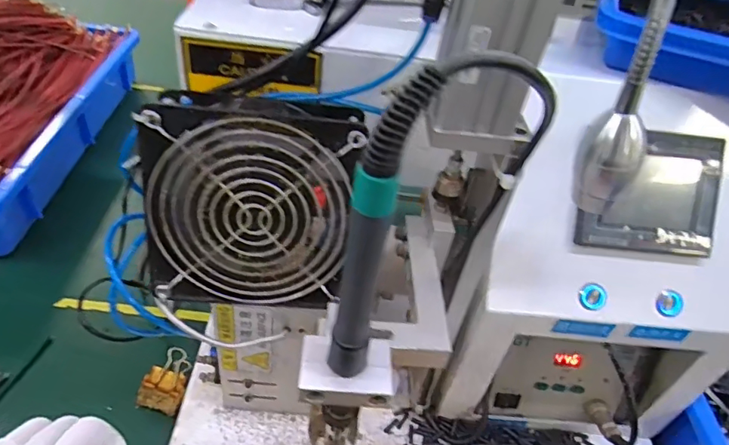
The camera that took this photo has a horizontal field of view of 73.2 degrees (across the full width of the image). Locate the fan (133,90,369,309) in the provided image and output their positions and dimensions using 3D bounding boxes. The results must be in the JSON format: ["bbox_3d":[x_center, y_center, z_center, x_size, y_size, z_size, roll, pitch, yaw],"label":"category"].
[{"bbox_3d":[-0.065,-0.013,0.291,0.112,0.121,0.035,7,26,-4],"label":"fan"}]

